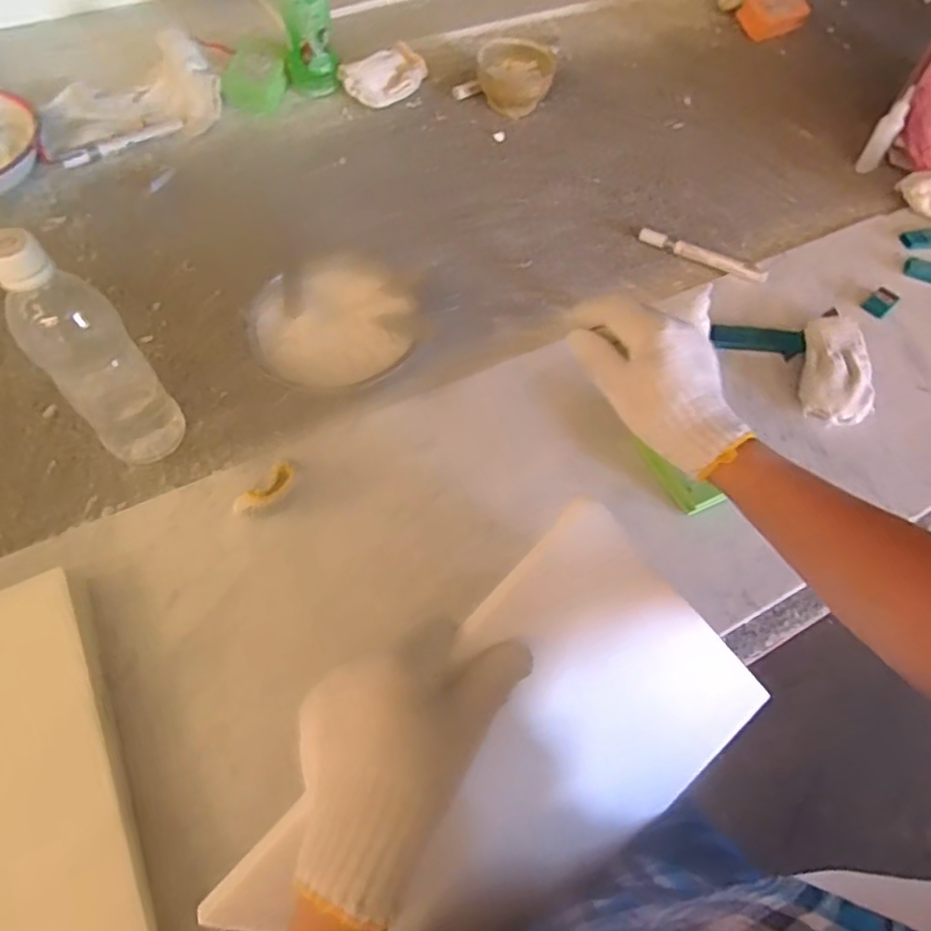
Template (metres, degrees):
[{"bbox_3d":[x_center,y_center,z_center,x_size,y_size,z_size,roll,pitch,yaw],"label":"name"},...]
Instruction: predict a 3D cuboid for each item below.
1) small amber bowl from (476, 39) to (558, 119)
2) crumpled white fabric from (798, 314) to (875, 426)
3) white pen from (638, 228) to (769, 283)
[{"bbox_3d":[0.064,-0.507,0.771,0.089,0.052,0.098,21,62,9],"label":"small amber bowl"},{"bbox_3d":[0.357,-0.097,0.567,0.067,0.020,0.124,14,61,5],"label":"crumpled white fabric"},{"bbox_3d":[0.259,-0.232,0.650,0.142,0.015,0.017,32,64,15],"label":"white pen"}]

